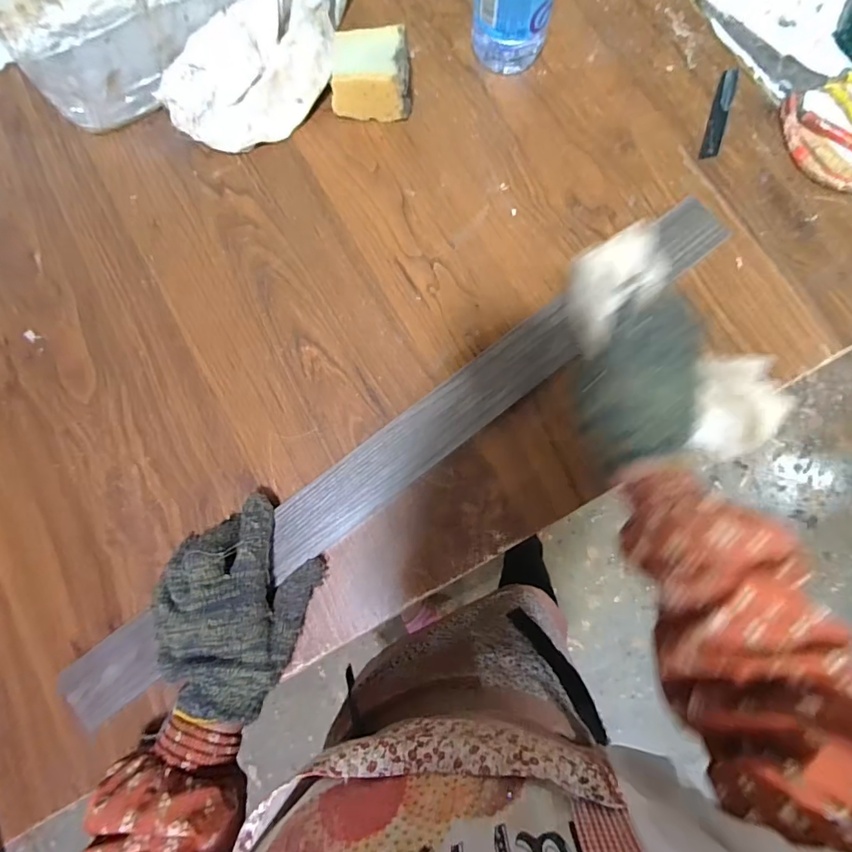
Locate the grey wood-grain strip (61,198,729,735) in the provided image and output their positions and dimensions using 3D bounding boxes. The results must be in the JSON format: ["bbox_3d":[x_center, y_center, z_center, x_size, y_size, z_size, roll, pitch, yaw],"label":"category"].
[{"bbox_3d":[-0.015,0.019,0.372,0.649,0.015,0.049,-38,82,-3],"label":"grey wood-grain strip"}]

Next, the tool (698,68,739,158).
[{"bbox_3d":[0.275,-0.292,0.421,0.016,0.004,0.096,18,83,6],"label":"tool"}]

